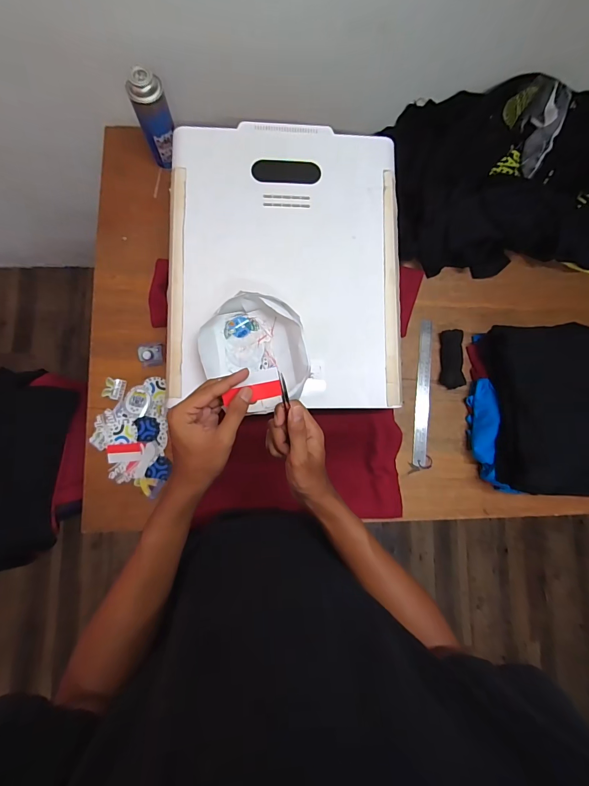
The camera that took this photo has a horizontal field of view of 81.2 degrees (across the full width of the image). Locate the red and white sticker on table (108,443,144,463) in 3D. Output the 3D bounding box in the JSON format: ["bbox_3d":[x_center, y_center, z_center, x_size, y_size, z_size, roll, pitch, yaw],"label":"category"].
[{"bbox_3d":[-0.338,0.121,0.689,0.066,0.007,0.035,-3,84,-5],"label":"red and white sticker on table"}]

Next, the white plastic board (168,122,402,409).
[{"bbox_3d":[-0.013,-0.226,0.601,0.394,0.027,0.493,0,84,-5],"label":"white plastic board"}]

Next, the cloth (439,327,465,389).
[{"bbox_3d":[0.347,-0.074,0.756,0.046,0.031,0.128,2,83,-4],"label":"cloth"}]

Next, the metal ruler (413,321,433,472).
[{"bbox_3d":[0.284,-0.002,0.758,0.030,0.006,0.320,5,83,3],"label":"metal ruler"}]

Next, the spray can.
[{"bbox_3d":[-0.274,-0.537,0.692,0.062,0.175,0.060,1,83,-5],"label":"spray can"}]

